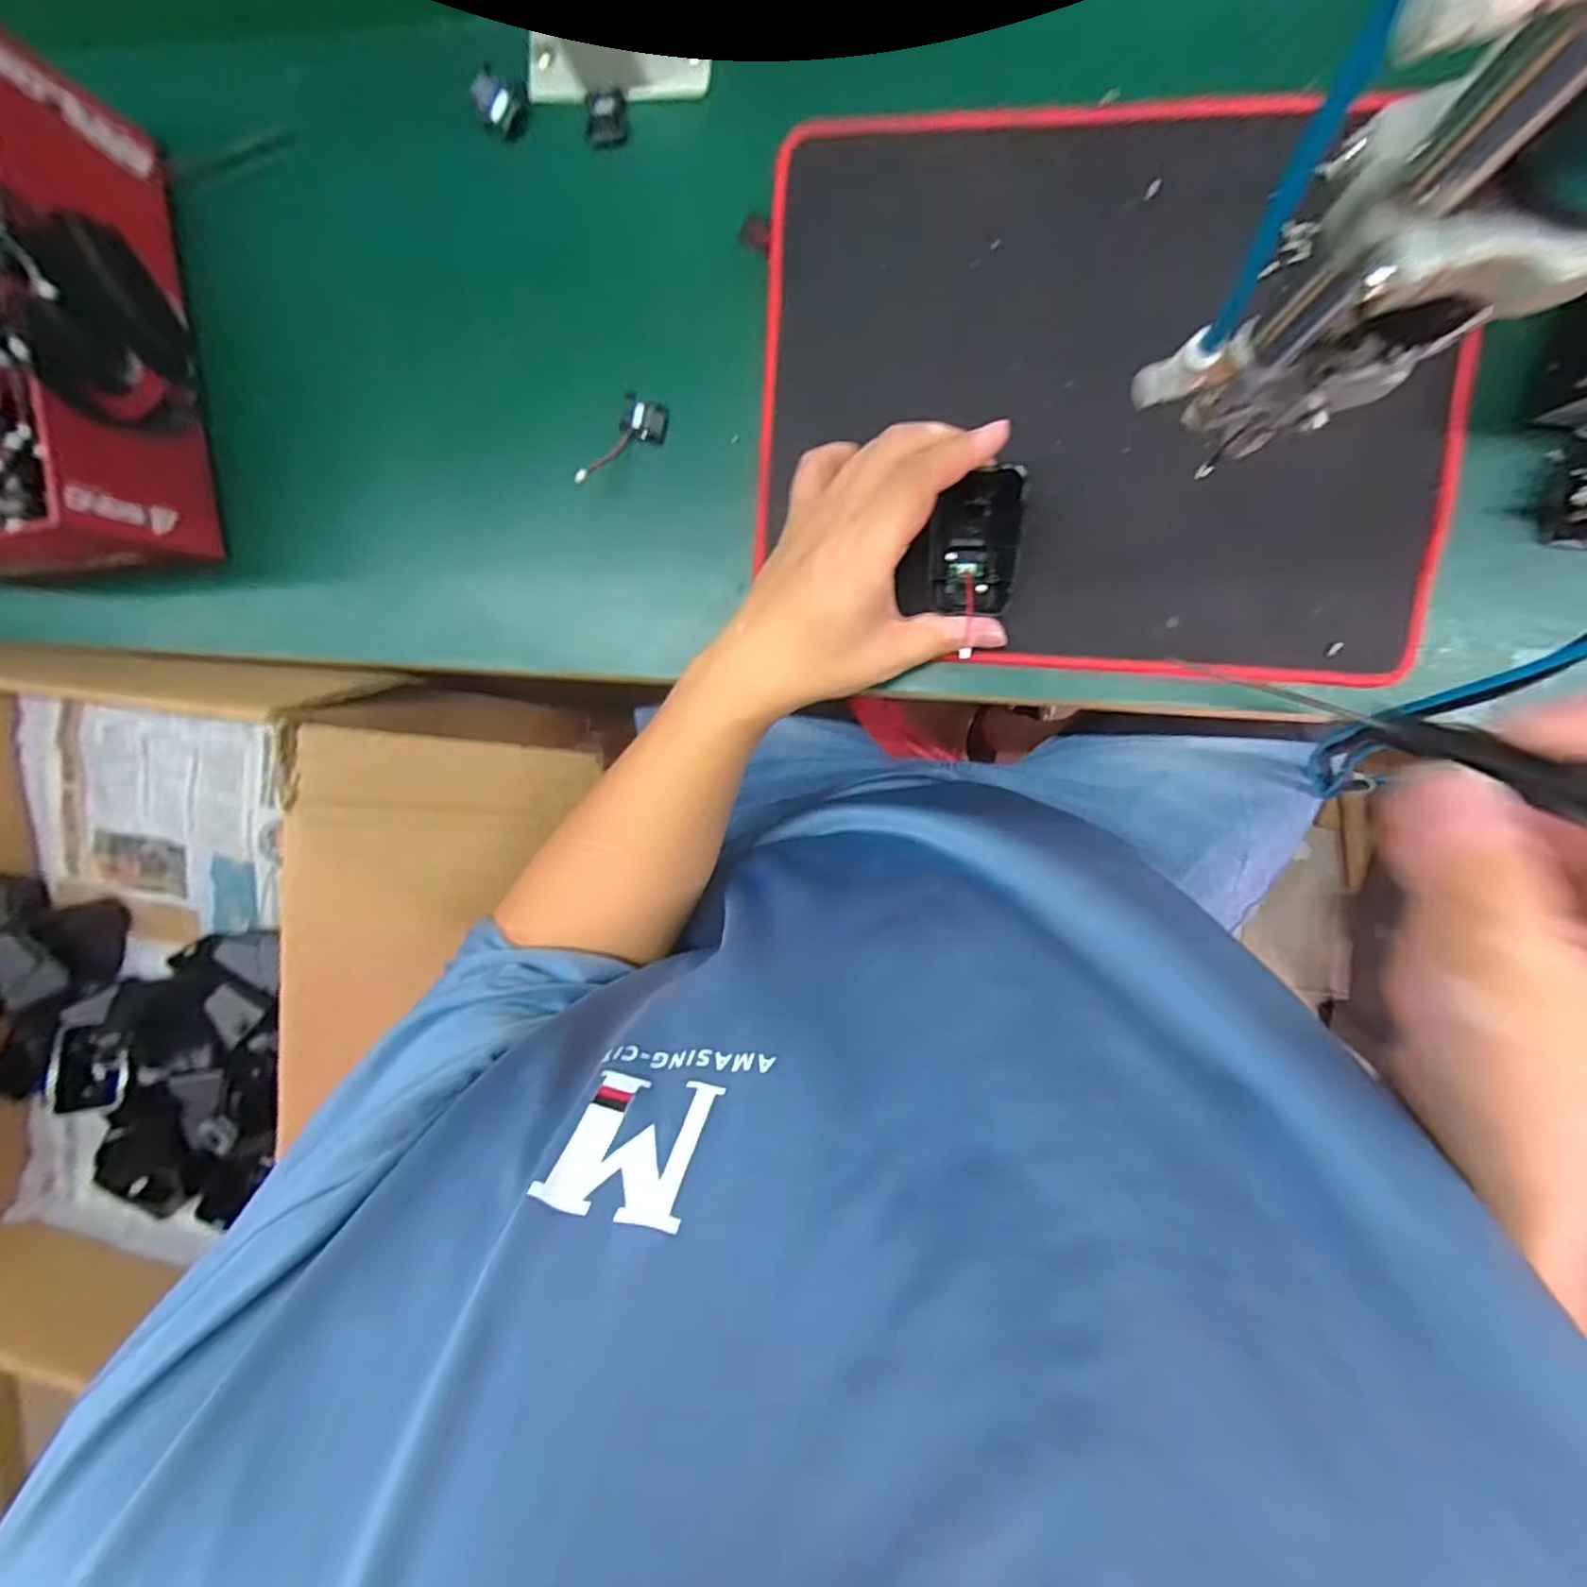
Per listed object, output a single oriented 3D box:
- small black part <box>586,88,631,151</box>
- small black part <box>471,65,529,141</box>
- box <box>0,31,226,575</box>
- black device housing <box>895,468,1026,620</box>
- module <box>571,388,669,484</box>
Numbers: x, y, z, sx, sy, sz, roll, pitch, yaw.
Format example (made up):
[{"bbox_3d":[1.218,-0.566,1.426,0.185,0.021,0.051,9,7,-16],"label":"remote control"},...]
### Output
[{"bbox_3d":[-0.099,-0.359,0.360,0.023,0.006,0.026,0,97,9],"label":"small black part"},{"bbox_3d":[-0.157,-0.366,0.360,0.026,0.014,0.020,41,102,2],"label":"small black part"},{"bbox_3d":[-0.457,-0.253,0.376,0.196,0.091,0.244,-5,97,10],"label":"box"},{"bbox_3d":[0.092,-0.128,0.348,0.044,0.032,0.066,3,97,7],"label":"black device housing"},{"bbox_3d":[-0.097,-0.198,0.379,0.067,0.016,0.024,-43,90,-5],"label":"module"}]

